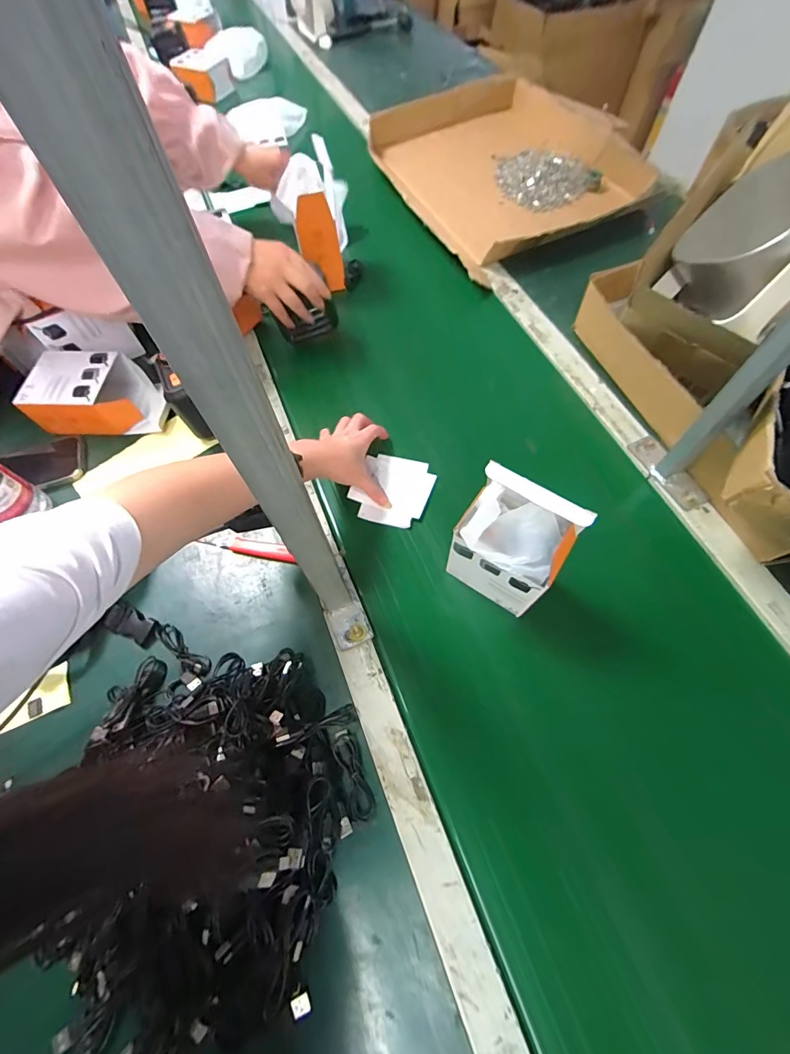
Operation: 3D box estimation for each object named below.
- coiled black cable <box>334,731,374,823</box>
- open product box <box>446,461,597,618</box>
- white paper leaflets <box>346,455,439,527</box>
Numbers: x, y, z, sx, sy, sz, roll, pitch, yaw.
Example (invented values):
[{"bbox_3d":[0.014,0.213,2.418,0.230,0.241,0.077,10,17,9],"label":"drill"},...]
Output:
[{"bbox_3d":[-0.039,0.234,0.391,0.024,0.017,0.077,-19,64,-9],"label":"coiled black cable"},{"bbox_3d":[0.107,0.022,0.400,0.095,0.164,0.054,30,67,15],"label":"open product box"},{"bbox_3d":[-0.003,-0.049,0.538,0.094,0.008,0.102,19,67,10],"label":"white paper leaflets"}]

